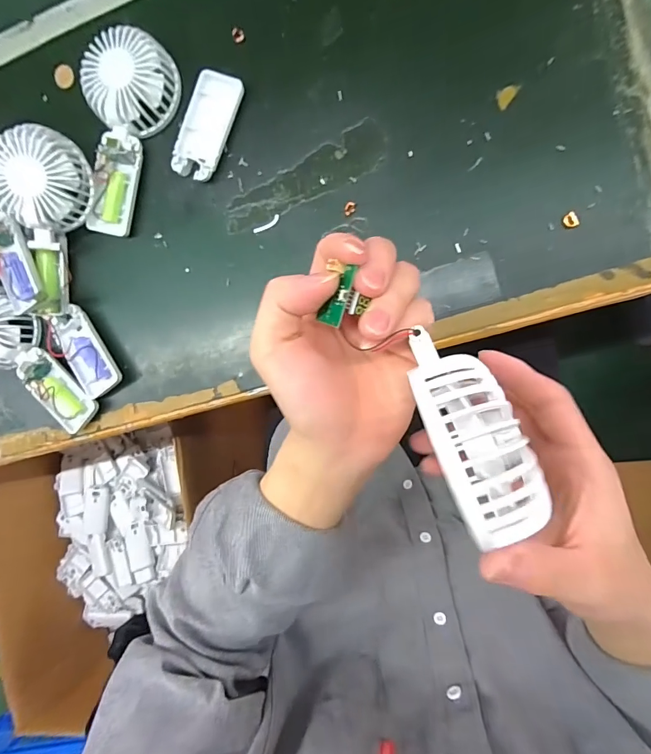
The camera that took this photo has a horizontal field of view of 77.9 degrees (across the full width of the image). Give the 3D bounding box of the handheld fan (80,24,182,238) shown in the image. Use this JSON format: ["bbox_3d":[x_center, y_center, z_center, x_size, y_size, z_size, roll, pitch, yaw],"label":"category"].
[{"bbox_3d":[-0.190,-0.231,0.387,0.080,0.034,0.176,6,95,7],"label":"handheld fan"}]

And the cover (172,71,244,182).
[{"bbox_3d":[-0.114,-0.239,0.387,0.046,0.013,0.098,23,97,6],"label":"cover"}]

